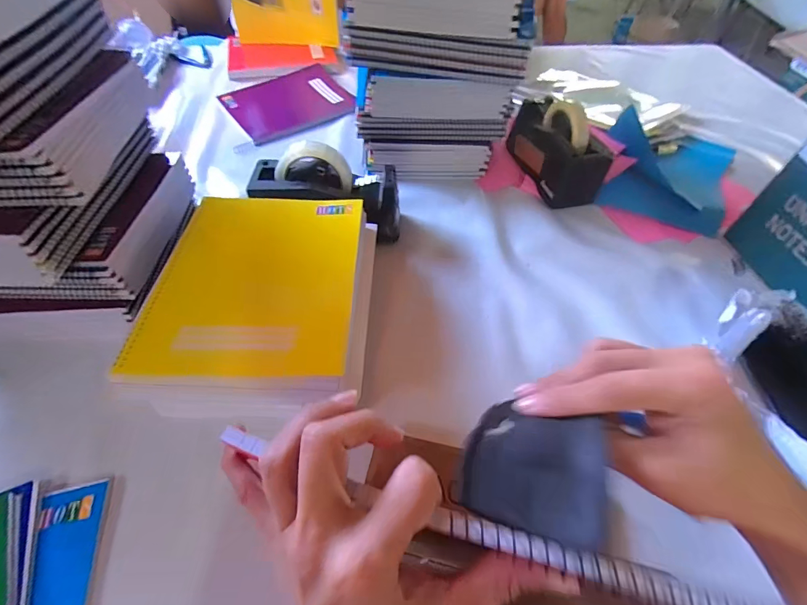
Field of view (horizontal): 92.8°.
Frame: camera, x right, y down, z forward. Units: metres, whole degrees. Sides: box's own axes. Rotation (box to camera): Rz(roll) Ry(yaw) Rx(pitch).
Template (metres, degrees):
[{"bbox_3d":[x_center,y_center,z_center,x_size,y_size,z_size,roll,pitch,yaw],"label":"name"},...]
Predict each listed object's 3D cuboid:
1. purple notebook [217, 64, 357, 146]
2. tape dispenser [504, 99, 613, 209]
[{"bbox_3d":[-0.236,-0.425,0.814,0.243,0.014,0.199,-30,65,-19],"label":"purple notebook"},{"bbox_3d":[0.253,-0.267,0.645,0.087,0.118,0.201,-10,54,-8],"label":"tape dispenser"}]

